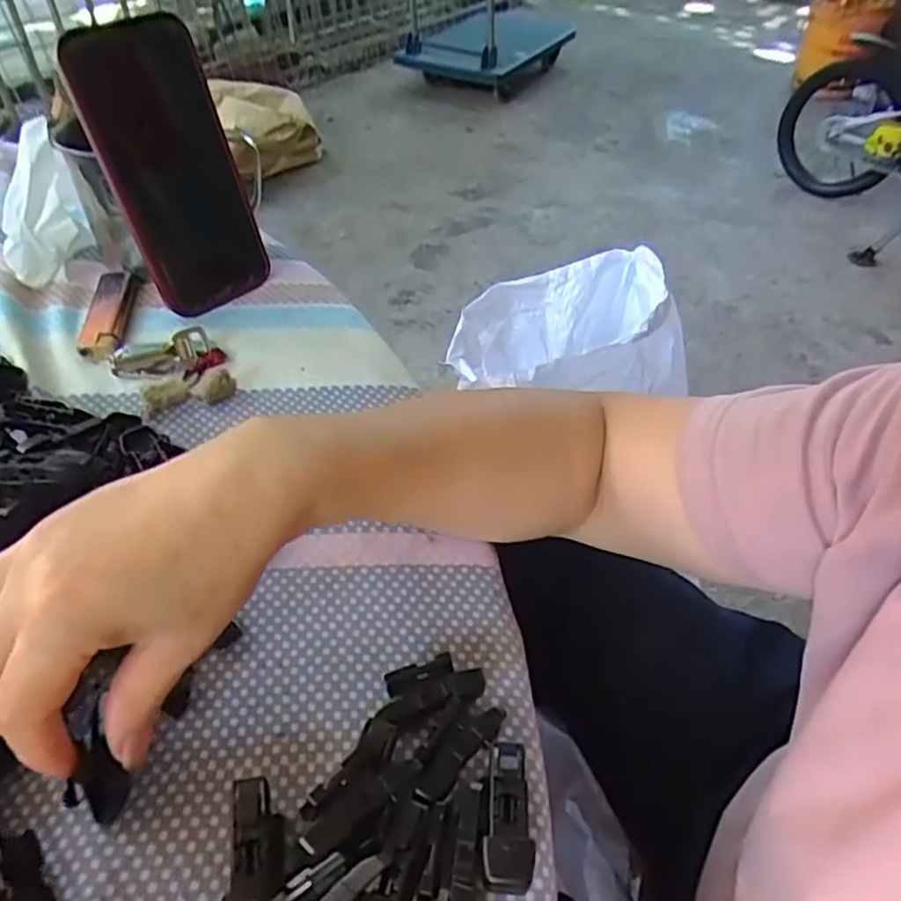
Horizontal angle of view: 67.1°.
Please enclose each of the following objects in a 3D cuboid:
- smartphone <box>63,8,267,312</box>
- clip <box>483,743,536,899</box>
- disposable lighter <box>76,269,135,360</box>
[{"bbox_3d":[-0.165,-0.166,0.409,0.076,0.158,0.015,-28,38,-23],"label":"smartphone"},{"bbox_3d":[0.019,0.126,0.236,0.016,0.010,0.047,3,47,-1],"label":"clip"},{"bbox_3d":[-0.218,-0.088,0.430,0.026,0.009,0.083,-5,48,-8],"label":"disposable lighter"}]

